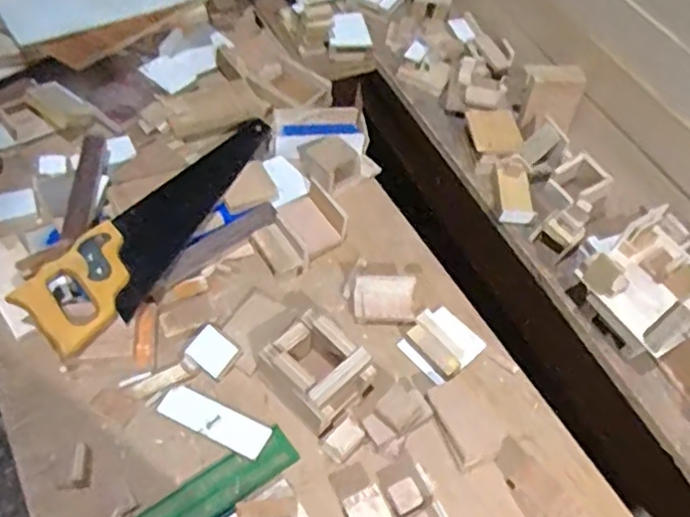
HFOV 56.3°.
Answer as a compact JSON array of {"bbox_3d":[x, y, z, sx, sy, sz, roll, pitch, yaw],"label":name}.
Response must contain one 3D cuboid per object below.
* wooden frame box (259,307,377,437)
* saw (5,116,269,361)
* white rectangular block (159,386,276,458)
[{"bbox_3d":[-0.031,0.119,0.697,0.090,0.073,0.103,-36,66,-27],"label":"wooden frame box"},{"bbox_3d":[-0.205,-0.045,0.781,0.101,0.032,0.393,50,55,-8],"label":"saw"},{"bbox_3d":[-0.137,0.170,0.682,0.118,0.007,0.040,22,54,10],"label":"white rectangular block"}]

